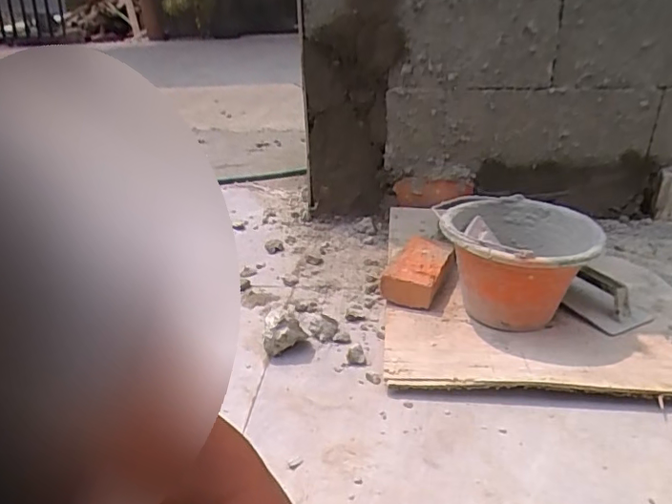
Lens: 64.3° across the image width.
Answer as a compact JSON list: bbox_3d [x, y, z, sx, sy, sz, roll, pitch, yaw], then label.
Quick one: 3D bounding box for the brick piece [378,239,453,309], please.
[{"bbox_3d":[0.161,0.037,1.042,0.097,0.061,0.190,9,29,22],"label":"brick piece"}]

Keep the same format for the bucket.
[{"bbox_3d":[0.317,0.023,0.921,0.262,0.163,0.230,6,28,17],"label":"bucket"}]

